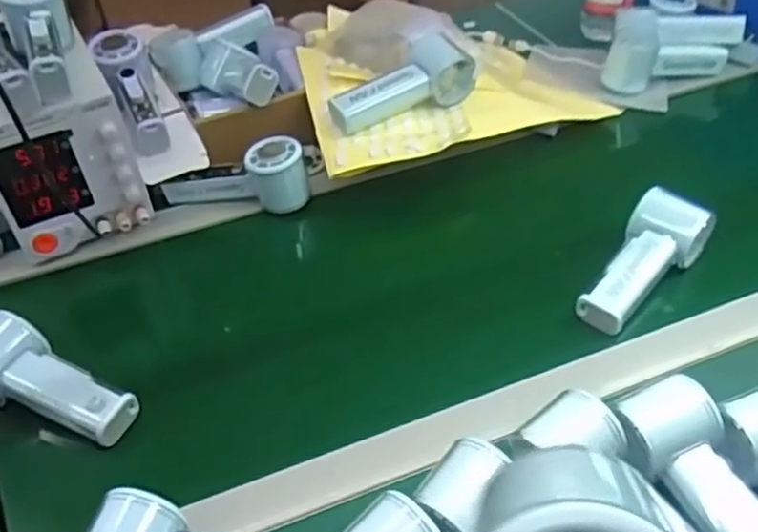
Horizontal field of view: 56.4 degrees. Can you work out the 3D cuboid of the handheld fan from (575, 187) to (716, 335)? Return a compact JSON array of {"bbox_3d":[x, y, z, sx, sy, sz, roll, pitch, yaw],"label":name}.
[{"bbox_3d":[0.225,-0.006,0.602,0.061,0.048,0.139,28,52,31],"label":"handheld fan"}]

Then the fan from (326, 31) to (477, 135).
[{"bbox_3d":[0.018,-0.192,0.732,0.155,0.042,0.079,-18,44,-13],"label":"fan"}]

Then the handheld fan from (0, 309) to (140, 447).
[{"bbox_3d":[-0.261,0.095,0.546,0.139,0.053,0.062,21,49,26],"label":"handheld fan"}]

